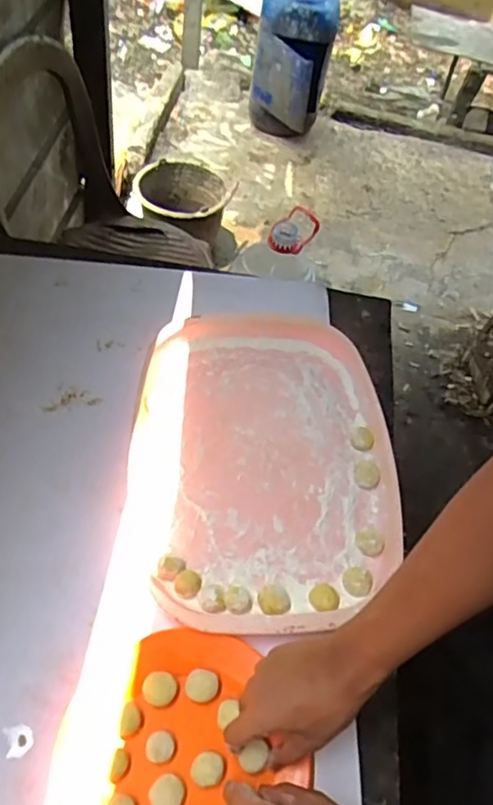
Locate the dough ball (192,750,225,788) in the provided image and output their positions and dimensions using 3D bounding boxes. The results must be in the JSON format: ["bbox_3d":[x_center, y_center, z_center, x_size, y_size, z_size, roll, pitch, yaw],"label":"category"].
[{"bbox_3d":[-0.035,0.327,0.543,0.028,0.010,0.027,2,56,-3],"label":"dough ball"}]

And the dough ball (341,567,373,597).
[{"bbox_3d":[0.119,0.192,0.654,0.031,0.018,0.027,20,57,9],"label":"dough ball"}]

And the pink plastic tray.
[{"bbox_3d":[0.019,0.060,0.725,0.307,0.031,0.398,-3,56,-6],"label":"pink plastic tray"}]

